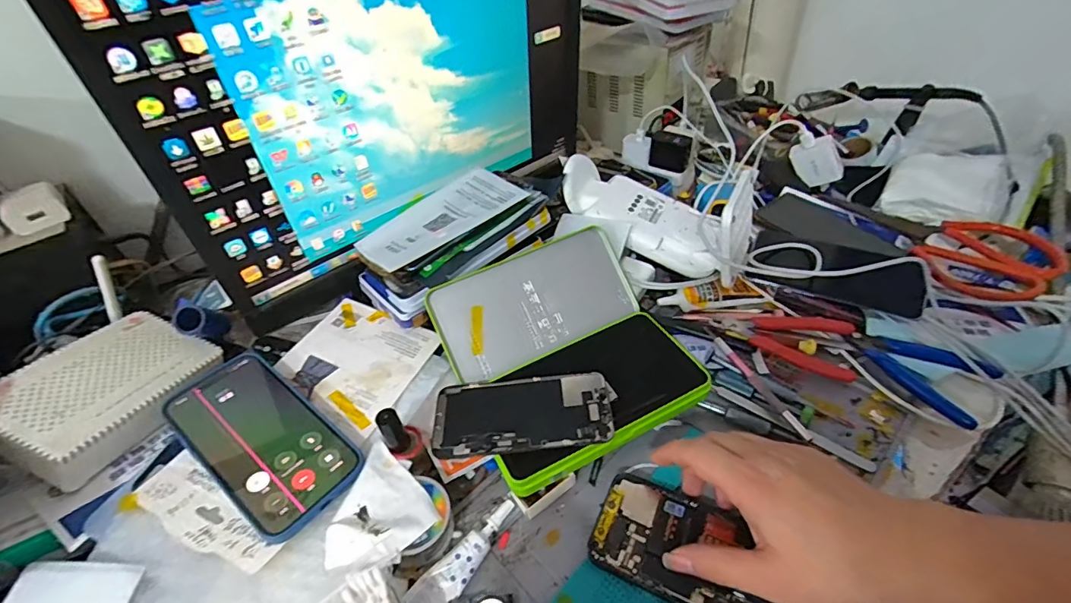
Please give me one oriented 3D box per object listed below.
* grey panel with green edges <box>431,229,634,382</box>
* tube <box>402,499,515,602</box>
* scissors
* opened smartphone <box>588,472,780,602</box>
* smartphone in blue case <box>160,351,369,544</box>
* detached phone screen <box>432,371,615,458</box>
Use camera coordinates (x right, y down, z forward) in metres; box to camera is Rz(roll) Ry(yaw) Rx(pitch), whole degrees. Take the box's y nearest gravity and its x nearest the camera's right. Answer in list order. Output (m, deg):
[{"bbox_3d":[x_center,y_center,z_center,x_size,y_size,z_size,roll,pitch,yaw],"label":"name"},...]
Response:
[{"bbox_3d":[0.000,0.000,0.462,0.192,0.008,0.097,-24,87,-16],"label":"grey panel with green edges"},{"bbox_3d":[-0.050,0.184,0.340,0.027,0.014,0.095,31,54,34],"label":"tube"},{"bbox_3d":[0.422,-0.061,0.518,0.219,0.022,0.120,26,55,35],"label":"scissors"},{"bbox_3d":[0.116,0.174,0.330,0.147,0.007,0.072,15,47,22],"label":"opened smartphone"},{"bbox_3d":[-0.215,0.103,0.375,0.165,0.006,0.081,32,51,23],"label":"smartphone in blue case"},{"bbox_3d":[-0.011,0.089,0.391,0.143,0.011,0.068,-6,42,3],"label":"detached phone screen"}]

